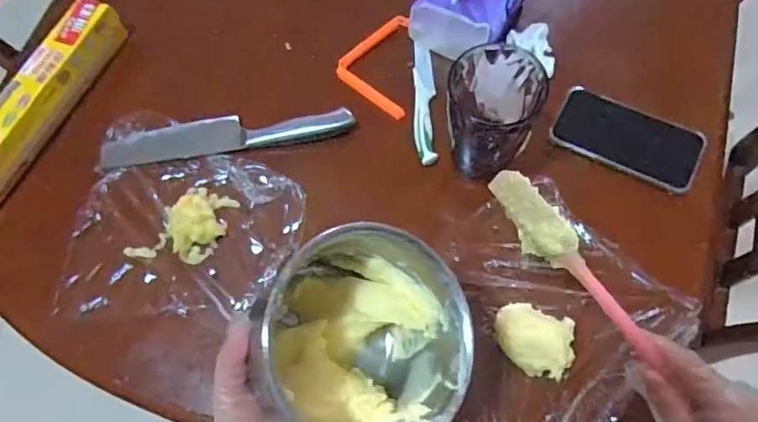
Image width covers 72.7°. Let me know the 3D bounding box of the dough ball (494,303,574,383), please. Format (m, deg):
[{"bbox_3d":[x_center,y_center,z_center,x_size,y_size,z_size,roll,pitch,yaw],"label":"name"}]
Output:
[{"bbox_3d":[0.142,0.115,0.469,0.073,0.033,0.053,38,70,16],"label":"dough ball"}]

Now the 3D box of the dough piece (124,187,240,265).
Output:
[{"bbox_3d":[-0.207,0.016,0.545,0.079,0.033,0.099,26,67,12],"label":"dough piece"}]

